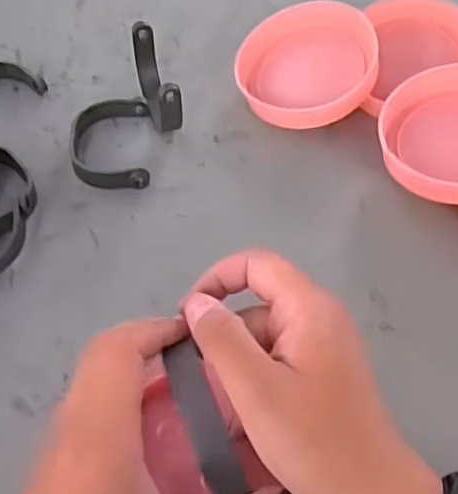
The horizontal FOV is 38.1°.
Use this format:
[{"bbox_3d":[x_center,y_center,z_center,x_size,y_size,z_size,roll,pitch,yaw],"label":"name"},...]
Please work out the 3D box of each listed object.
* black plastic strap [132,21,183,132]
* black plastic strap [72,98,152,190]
[{"bbox_3d":[-0.049,-0.108,0.445,0.015,0.048,0.080,-16,54,-11],"label":"black plastic strap"},{"bbox_3d":[-0.078,-0.070,0.440,0.051,0.014,0.075,-3,52,-1],"label":"black plastic strap"}]

